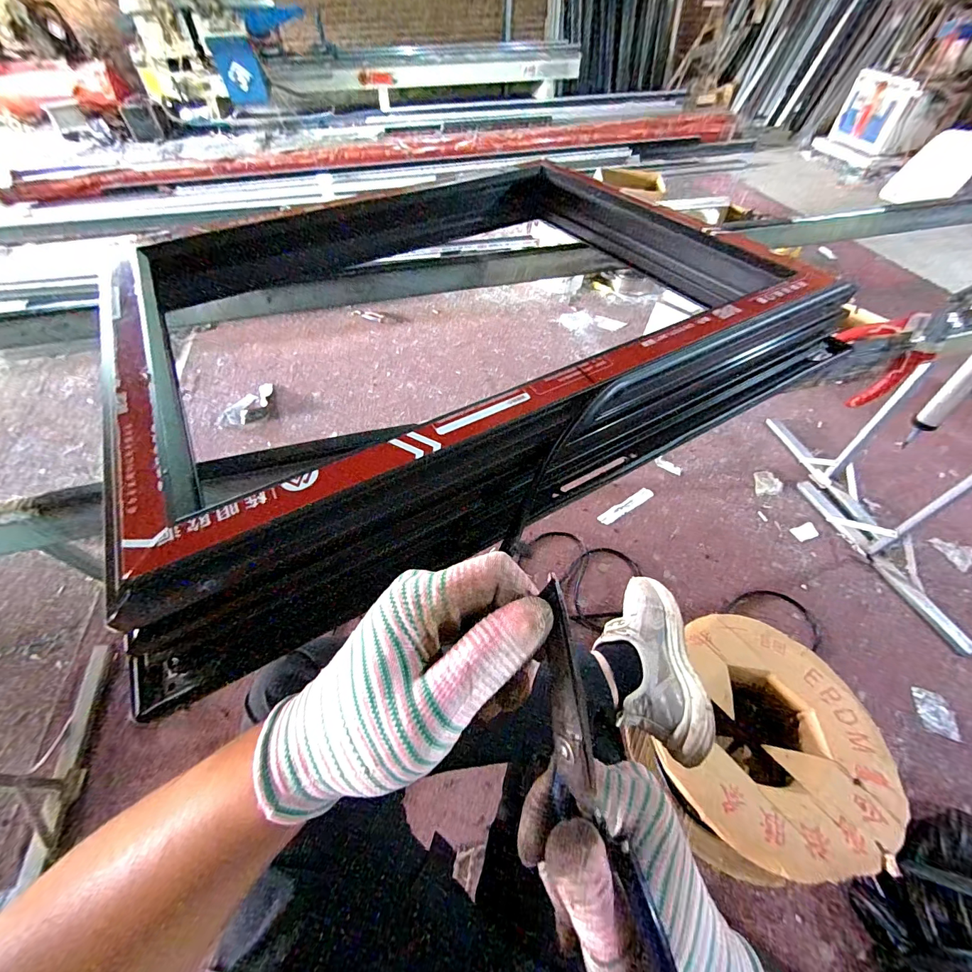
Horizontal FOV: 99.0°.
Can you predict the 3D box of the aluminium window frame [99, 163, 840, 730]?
[{"bbox_3d":[-0.056,-0.195,0.463,0.603,0.107,0.528,-26,55,-18],"label":"aluminium window frame"}]

